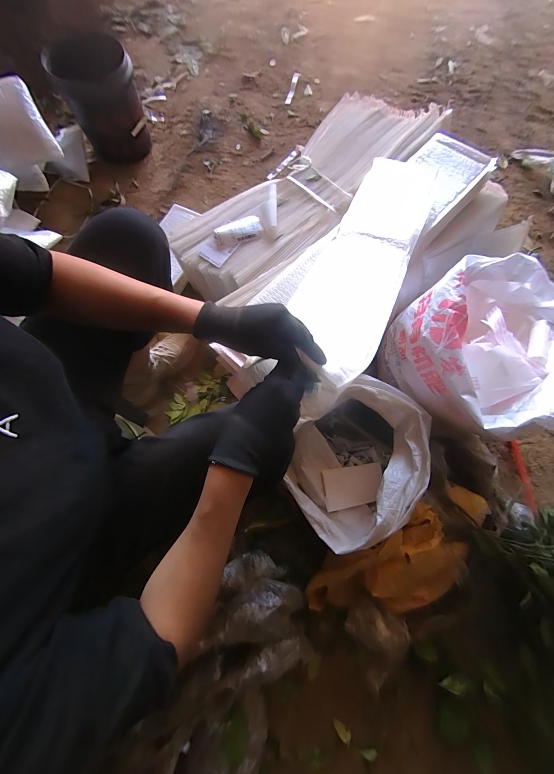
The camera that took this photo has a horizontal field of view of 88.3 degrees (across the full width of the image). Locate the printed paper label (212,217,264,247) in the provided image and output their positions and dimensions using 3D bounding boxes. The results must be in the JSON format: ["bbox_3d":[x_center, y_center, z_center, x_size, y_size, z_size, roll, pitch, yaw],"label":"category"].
[{"bbox_3d":[-0.102,-0.420,0.771,0.122,0.019,0.057,-22,75,-6],"label":"printed paper label"}]

